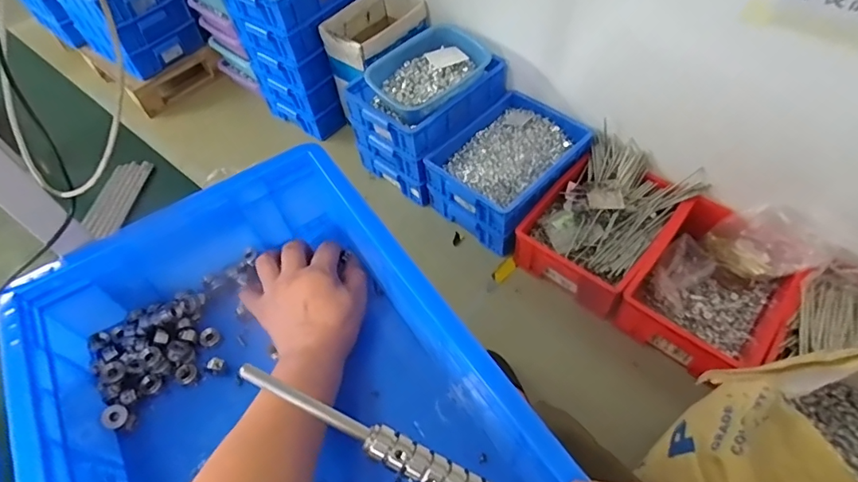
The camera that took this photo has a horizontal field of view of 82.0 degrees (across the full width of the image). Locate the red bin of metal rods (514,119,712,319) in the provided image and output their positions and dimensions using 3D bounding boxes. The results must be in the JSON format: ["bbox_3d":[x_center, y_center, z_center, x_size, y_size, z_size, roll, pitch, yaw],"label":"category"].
[{"bbox_3d":[0.487,-0.069,1.352,0.317,0.168,0.470,35,63,26],"label":"red bin of metal rods"}]

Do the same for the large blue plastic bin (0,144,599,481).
[{"bbox_3d":[-0.135,0.120,0.405,0.297,0.117,0.394,-30,57,-17],"label":"large blue plastic bin"}]

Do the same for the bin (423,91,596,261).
[{"bbox_3d":[0.242,-0.223,1.488,0.334,0.171,0.450,34,63,26],"label":"bin"}]

